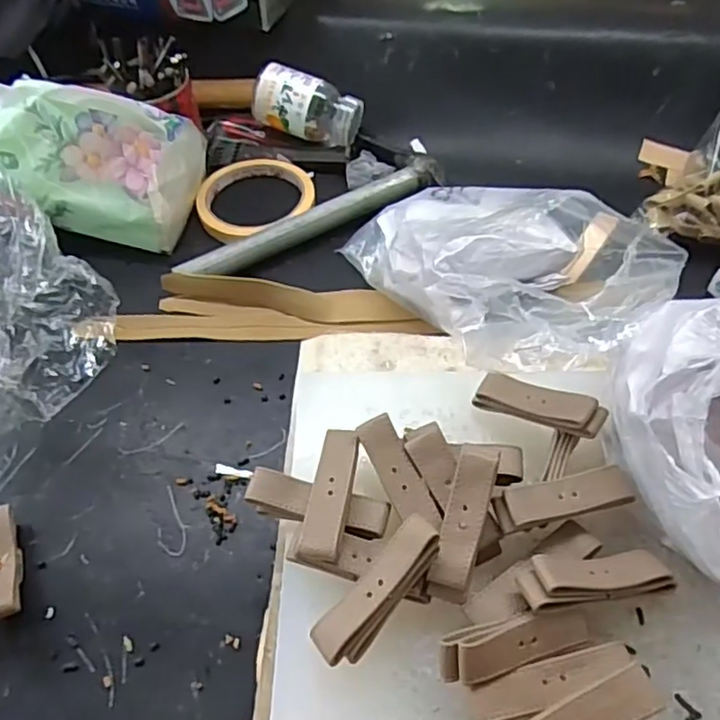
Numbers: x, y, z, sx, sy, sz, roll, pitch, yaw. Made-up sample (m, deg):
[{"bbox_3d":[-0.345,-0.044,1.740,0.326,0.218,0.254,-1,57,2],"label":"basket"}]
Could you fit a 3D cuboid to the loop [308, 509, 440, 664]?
[{"bbox_3d":[0.008,0.095,0.263,0.022,0.012,0.066,39,88,20],"label":"loop"}]

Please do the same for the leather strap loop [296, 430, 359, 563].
[{"bbox_3d":[-0.013,0.059,0.289,0.018,0.011,0.065,7,54,7],"label":"leather strap loop"}]

